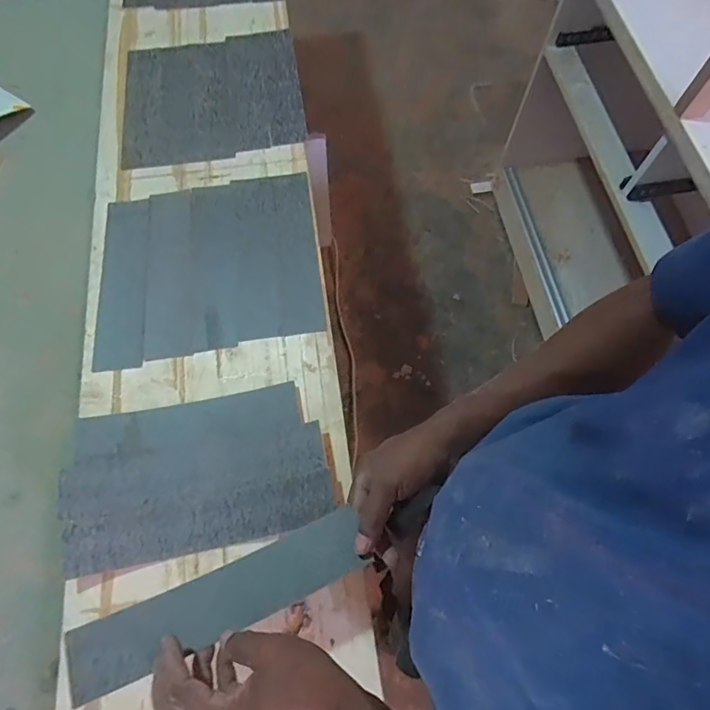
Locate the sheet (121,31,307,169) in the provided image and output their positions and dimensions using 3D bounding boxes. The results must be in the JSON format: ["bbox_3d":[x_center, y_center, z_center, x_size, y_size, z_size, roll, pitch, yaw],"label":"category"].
[{"bbox_3d":[-0.229,-0.418,0.762,0.277,0.012,0.258,-9,68,-1],"label":"sheet"}]

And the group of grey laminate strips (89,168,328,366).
[{"bbox_3d":[-0.196,-0.124,0.643,0.285,0.009,0.255,-8,68,-1],"label":"group of grey laminate strips"}]

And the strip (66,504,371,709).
[{"bbox_3d":[-0.112,0.210,0.415,0.246,0.011,0.053,-21,70,-16],"label":"strip"}]

